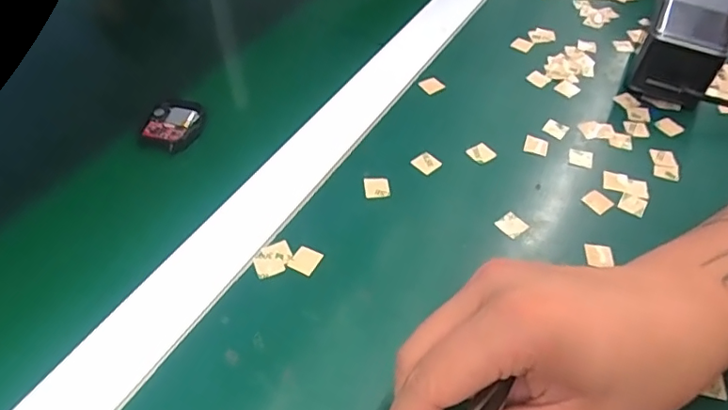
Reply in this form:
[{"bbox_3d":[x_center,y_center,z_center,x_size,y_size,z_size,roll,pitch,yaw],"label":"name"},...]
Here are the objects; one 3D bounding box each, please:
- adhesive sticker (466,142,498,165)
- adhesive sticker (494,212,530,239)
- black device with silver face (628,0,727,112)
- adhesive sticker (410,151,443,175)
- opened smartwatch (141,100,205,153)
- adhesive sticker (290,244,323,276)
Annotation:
[{"bbox_3d":[0.080,-0.035,0.361,0.016,0.004,0.015,-31,63,-20],"label":"adhesive sticker"},{"bbox_3d":[0.089,0.012,0.320,0.015,0.004,0.015,-34,57,-20],"label":"adhesive sticker"},{"bbox_3d":[0.251,-0.135,0.416,0.053,0.052,0.142,24,53,18],"label":"black device with silver face"},{"bbox_3d":[0.041,-0.028,0.353,0.017,0.004,0.015,-38,66,-25],"label":"adhesive sticker"},{"bbox_3d":[-0.132,-0.055,0.370,0.040,0.008,0.044,1,49,-1],"label":"opened smartwatch"},{"bbox_3d":[-0.033,0.031,0.299,0.015,0.004,0.016,23,53,17],"label":"adhesive sticker"}]

